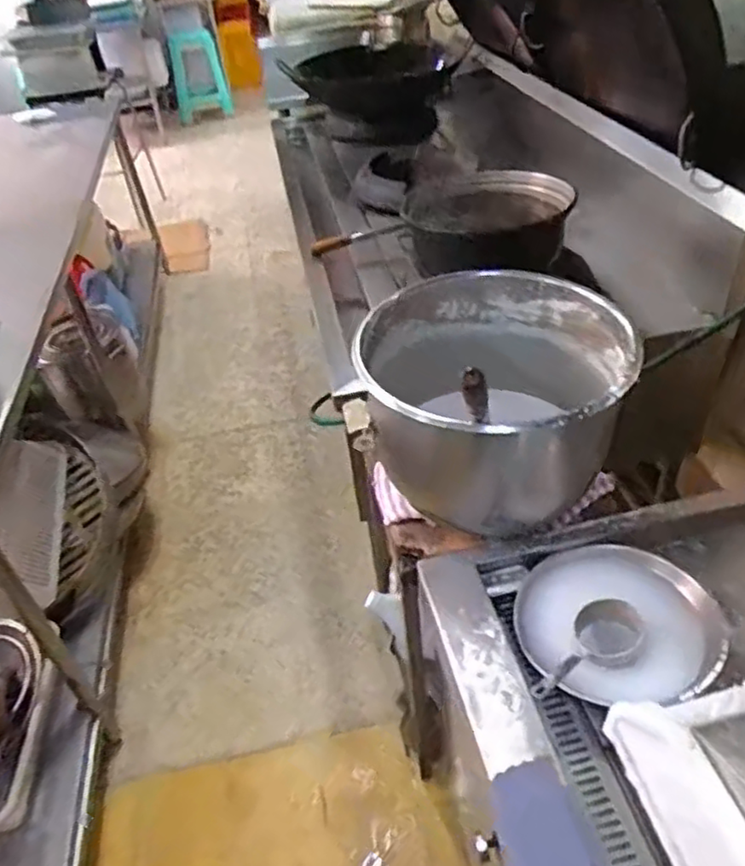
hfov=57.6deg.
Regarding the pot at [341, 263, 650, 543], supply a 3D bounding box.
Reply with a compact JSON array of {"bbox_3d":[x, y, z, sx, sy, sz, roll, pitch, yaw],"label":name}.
[{"bbox_3d":[0.184,-0.040,0.993,0.356,0.299,0.364,-4,40,3],"label":"pot"}]

